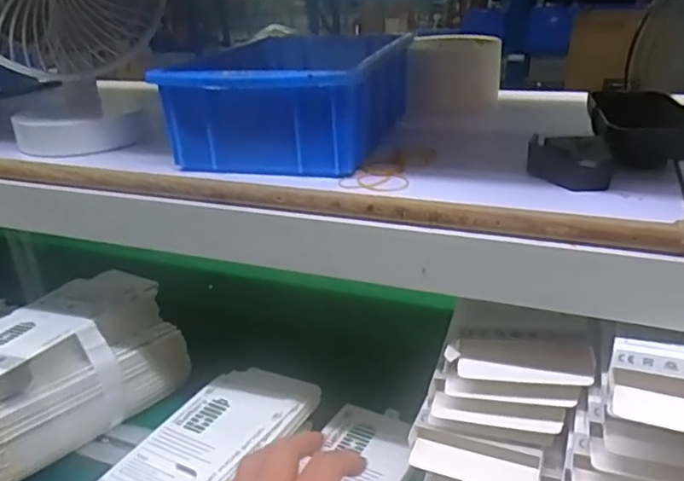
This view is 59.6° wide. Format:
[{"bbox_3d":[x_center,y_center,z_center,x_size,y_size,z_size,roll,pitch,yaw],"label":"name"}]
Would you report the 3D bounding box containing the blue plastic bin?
[{"bbox_3d":[-0.029,-0.096,0.417,0.119,0.066,0.161,7,27,19],"label":"blue plastic bin"}]

